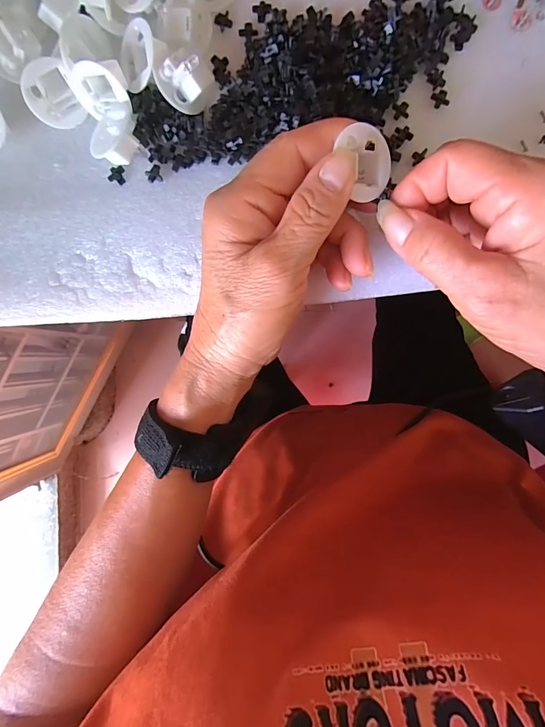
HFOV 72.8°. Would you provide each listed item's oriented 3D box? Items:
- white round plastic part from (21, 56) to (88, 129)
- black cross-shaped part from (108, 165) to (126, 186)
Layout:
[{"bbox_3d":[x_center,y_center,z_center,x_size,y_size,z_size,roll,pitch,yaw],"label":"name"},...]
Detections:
[{"bbox_3d":[-0.124,-0.149,0.207,0.026,0.032,0.013,-42,52,-17],"label":"white round plastic part"},{"bbox_3d":[-0.092,-0.112,0.220,0.010,0.004,0.010,0,93,0],"label":"black cross-shaped part"}]

